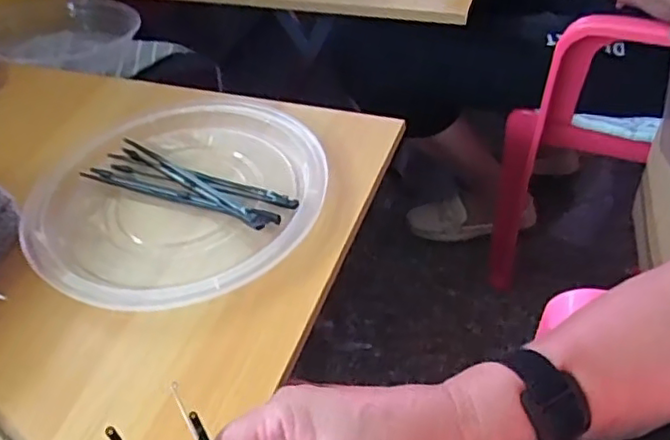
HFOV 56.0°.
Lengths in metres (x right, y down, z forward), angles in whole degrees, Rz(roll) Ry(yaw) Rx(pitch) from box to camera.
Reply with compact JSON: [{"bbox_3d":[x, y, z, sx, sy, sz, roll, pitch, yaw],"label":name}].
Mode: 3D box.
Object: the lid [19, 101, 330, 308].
[{"bbox_3d":[-0.130,-0.022,0.513,0.226,0.023,0.231,-3,45,3],"label":"lid"}]

